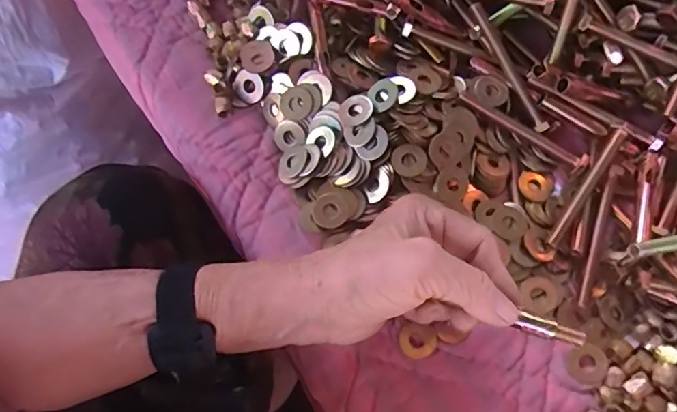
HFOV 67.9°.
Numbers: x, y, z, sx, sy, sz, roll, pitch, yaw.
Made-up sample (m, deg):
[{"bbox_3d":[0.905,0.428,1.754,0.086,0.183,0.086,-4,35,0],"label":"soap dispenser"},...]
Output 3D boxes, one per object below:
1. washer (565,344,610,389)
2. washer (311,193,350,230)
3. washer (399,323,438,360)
[{"bbox_3d":[0.161,0.103,0.323,0.025,0.004,0.025,-1,68,3],"label":"washer"},{"bbox_3d":[-0.005,0.003,0.343,0.025,0.004,0.025,-1,68,3],"label":"washer"},{"bbox_3d":[0.052,0.088,0.327,0.024,0.005,0.022,-1,68,3],"label":"washer"}]

